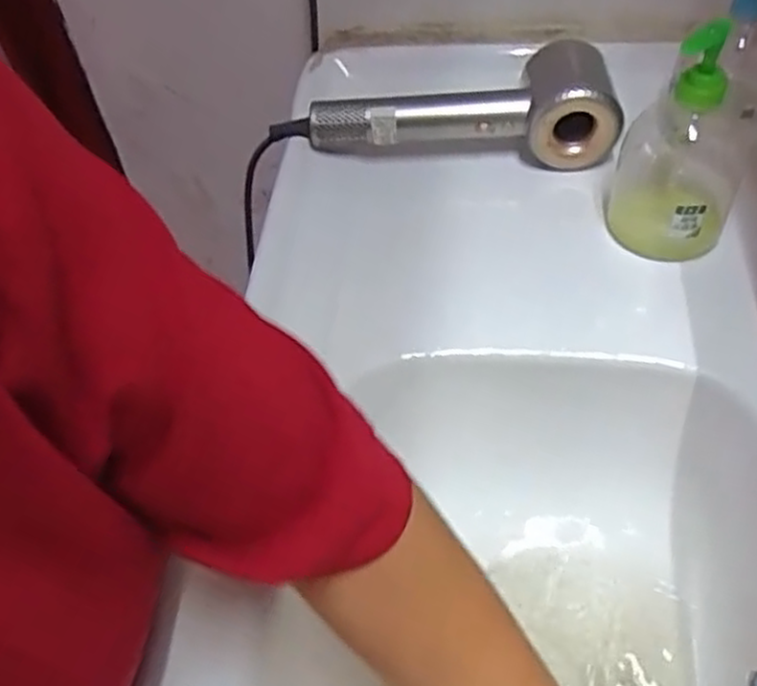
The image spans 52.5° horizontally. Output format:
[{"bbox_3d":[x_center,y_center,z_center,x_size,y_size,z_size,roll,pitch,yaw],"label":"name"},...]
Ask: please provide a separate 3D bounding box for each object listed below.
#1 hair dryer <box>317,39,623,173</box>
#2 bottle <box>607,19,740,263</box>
[{"bbox_3d":[0.072,-0.208,0.662,0.255,0.063,0.091,3,51,8],"label":"hair dryer"},{"bbox_3d":[0.214,-0.143,0.538,0.088,0.162,0.078,15,54,17],"label":"bottle"}]

